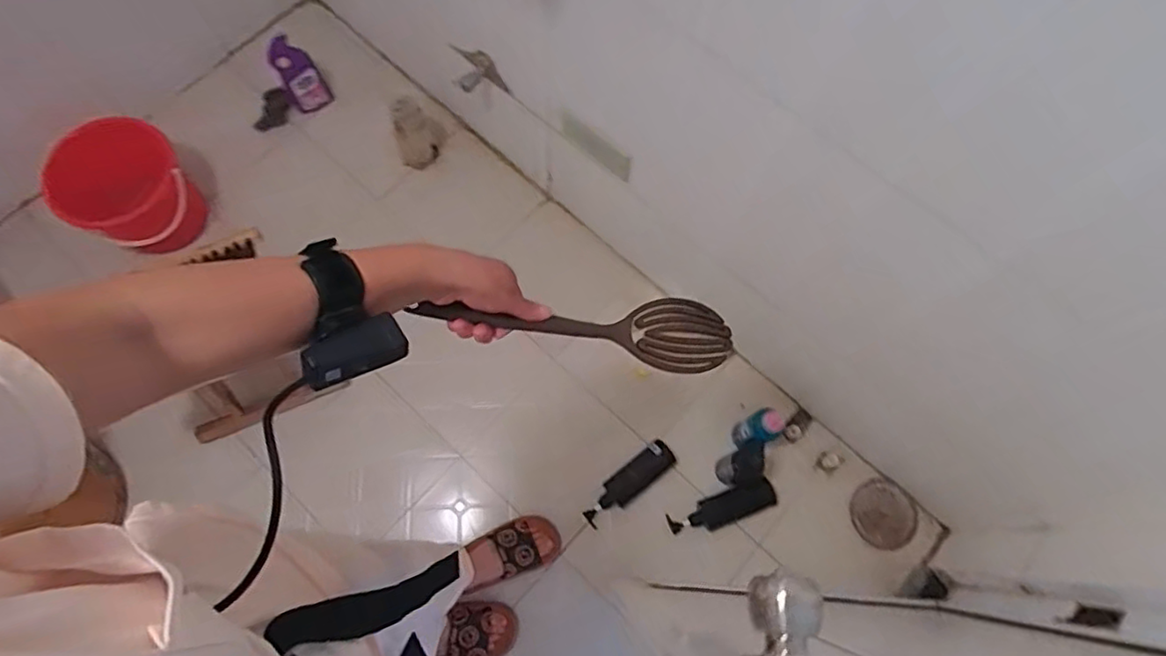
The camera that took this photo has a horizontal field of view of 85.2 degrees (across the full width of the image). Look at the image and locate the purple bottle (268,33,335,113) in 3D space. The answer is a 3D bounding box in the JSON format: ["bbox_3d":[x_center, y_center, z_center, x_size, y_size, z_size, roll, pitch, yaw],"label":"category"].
[{"bbox_3d":[-0.625,-0.551,1.393,0.092,0.202,0.048,-30,73,-5],"label":"purple bottle"}]

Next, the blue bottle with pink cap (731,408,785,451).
[{"bbox_3d":[0.351,0.206,1.280,0.060,0.192,0.060,-1,73,5],"label":"blue bottle with pink cap"}]

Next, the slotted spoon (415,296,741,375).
[{"bbox_3d":[0.008,0.002,0.628,0.332,0.026,0.075,4,72,-26],"label":"slotted spoon"}]

